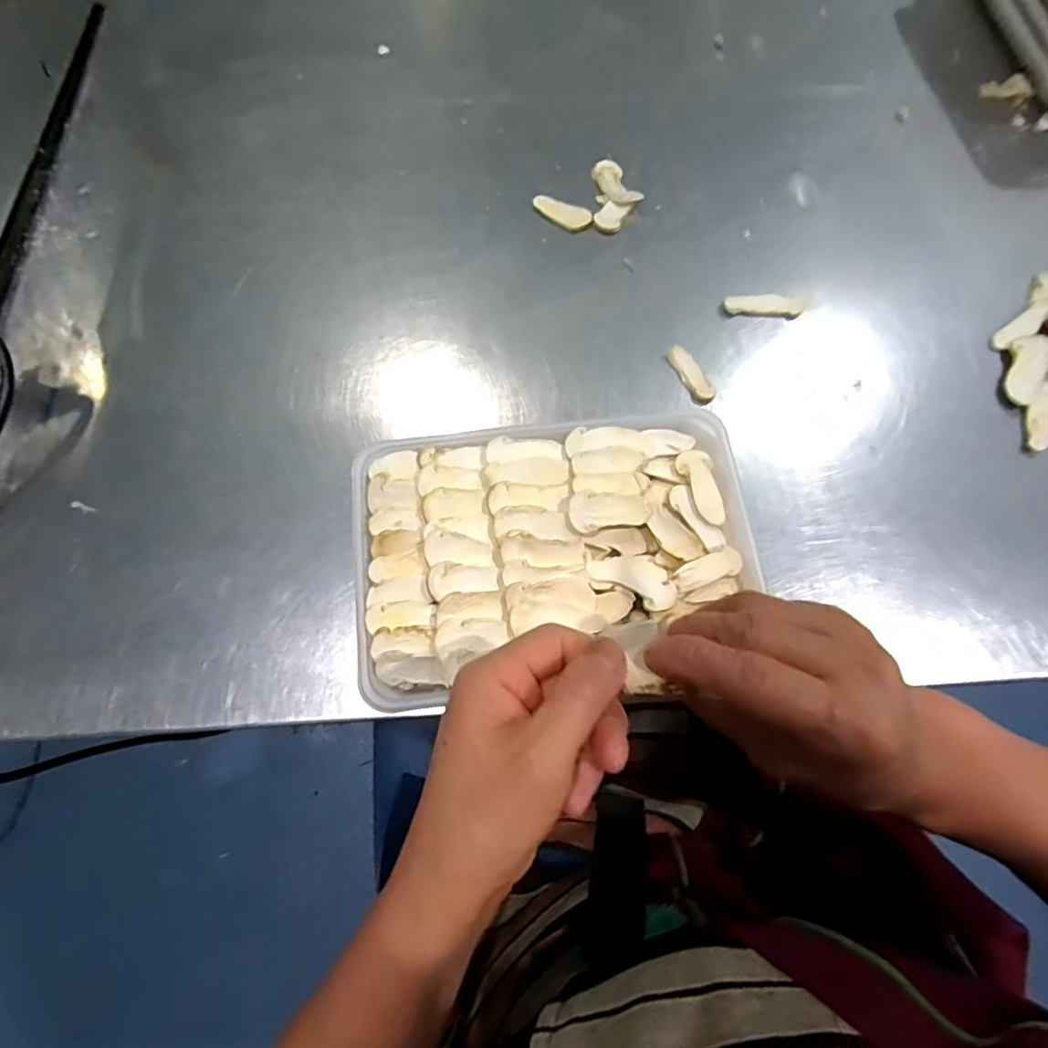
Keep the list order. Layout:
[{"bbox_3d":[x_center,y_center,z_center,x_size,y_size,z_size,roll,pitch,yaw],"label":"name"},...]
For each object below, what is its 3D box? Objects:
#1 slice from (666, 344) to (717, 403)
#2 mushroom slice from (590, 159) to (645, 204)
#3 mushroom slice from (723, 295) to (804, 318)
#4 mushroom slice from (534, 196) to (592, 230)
[{"bbox_3d":[0.117,-0.105,0.386,0.016,0.007,0.049,-27,74,-9],"label":"slice"},{"bbox_3d":[0.073,-0.274,0.441,0.027,0.005,0.047,-23,73,-8],"label":"mushroom slice"},{"bbox_3d":[0.174,-0.159,0.401,0.055,0.012,0.013,2,71,0],"label":"mushroom slice"},{"bbox_3d":[0.029,-0.240,0.423,0.046,0.004,0.021,20,72,6],"label":"mushroom slice"}]

